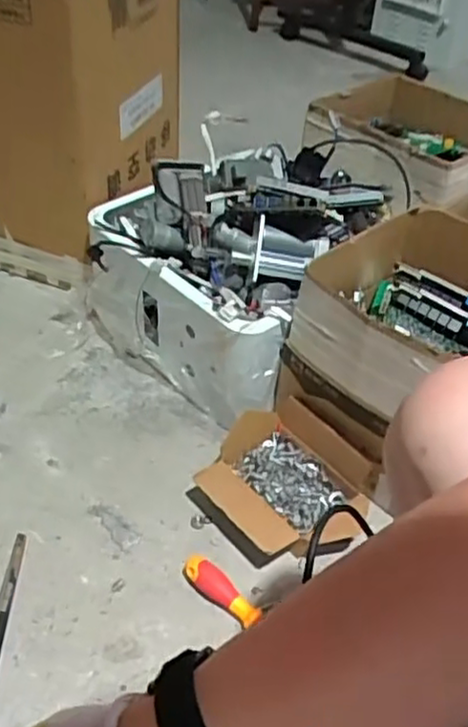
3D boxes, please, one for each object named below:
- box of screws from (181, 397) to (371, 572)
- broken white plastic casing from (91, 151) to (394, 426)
[{"bbox_3d":[0.065,0.162,0.926,0.180,0.089,0.210,-33,55,-32],"label":"box of screws"},{"bbox_3d":[-0.002,-0.168,1.116,0.358,0.301,0.347,30,48,26],"label":"broken white plastic casing"}]

